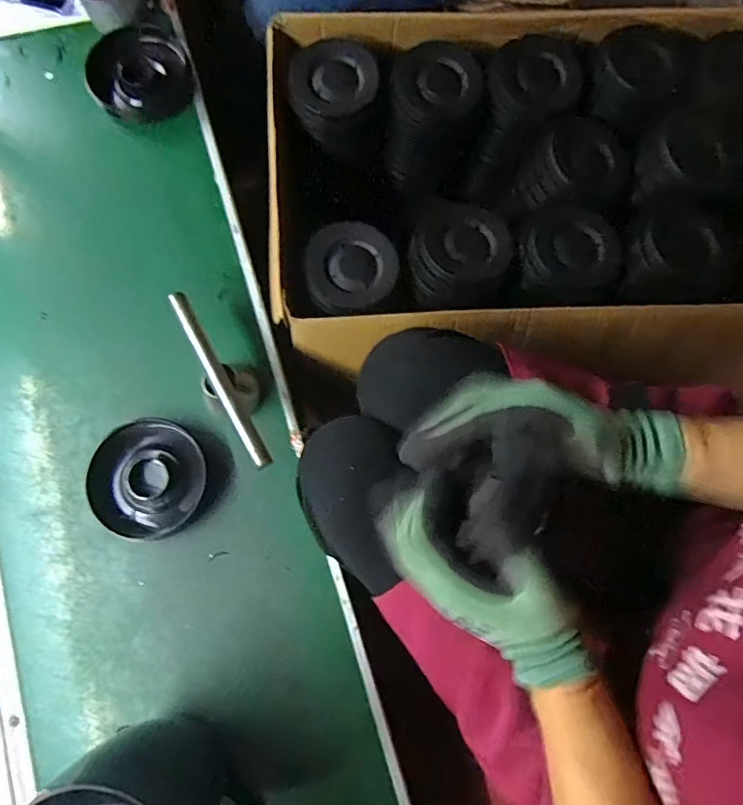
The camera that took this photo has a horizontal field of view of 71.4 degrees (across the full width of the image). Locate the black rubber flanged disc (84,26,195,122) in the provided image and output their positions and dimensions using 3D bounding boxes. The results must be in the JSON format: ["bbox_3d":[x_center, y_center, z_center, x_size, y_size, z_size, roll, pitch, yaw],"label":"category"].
[{"bbox_3d":[-0.287,-0.406,0.641,0.120,0.024,0.113,0,79,1],"label":"black rubber flanged disc"}]

